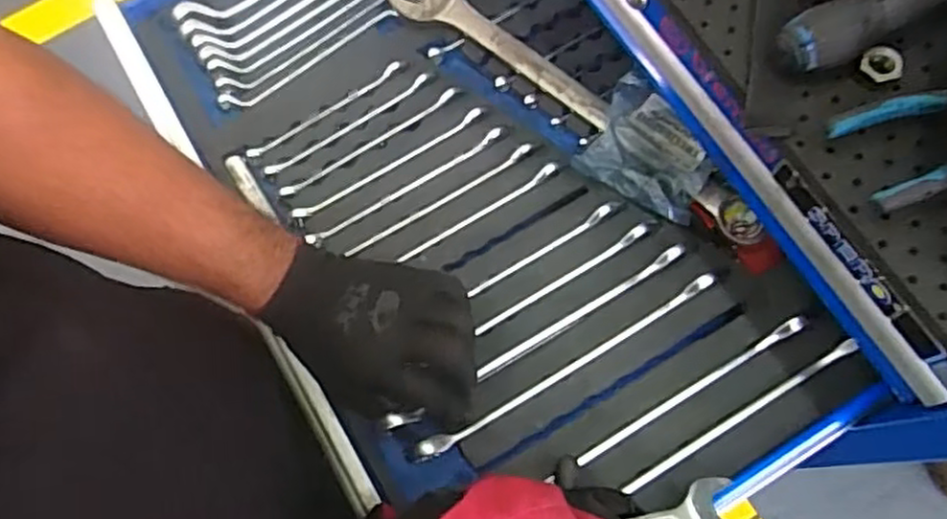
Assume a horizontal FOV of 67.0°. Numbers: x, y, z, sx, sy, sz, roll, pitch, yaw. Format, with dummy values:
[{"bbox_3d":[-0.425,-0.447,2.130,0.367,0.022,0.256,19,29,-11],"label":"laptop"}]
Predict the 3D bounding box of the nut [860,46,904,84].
[{"bbox_3d":[0.230,-0.109,0.402,0.020,0.005,0.022,0,74,1],"label":"nut"}]

